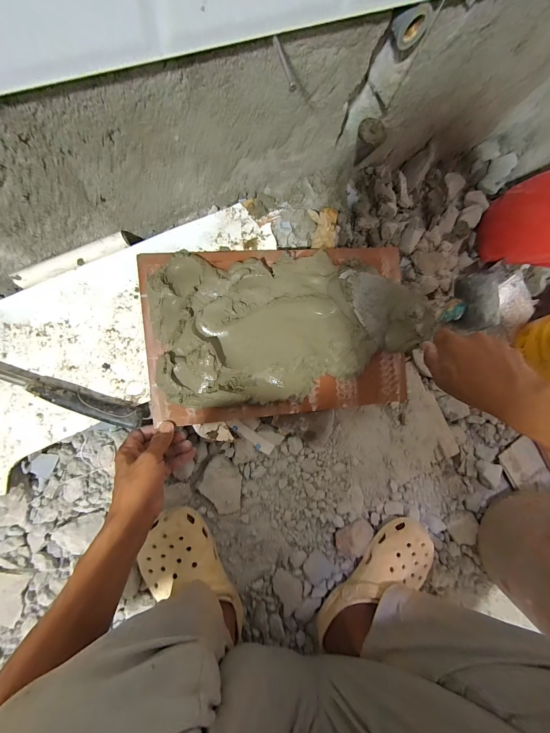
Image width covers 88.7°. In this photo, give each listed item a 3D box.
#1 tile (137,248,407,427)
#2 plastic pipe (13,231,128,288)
[{"bbox_3d":[0.010,-0.051,0.428,0.388,0.042,0.248,-5,87,-9],"label":"tile"},{"bbox_3d":[-0.275,-0.146,0.383,0.146,0.018,0.024,-26,90,-10],"label":"plastic pipe"}]

